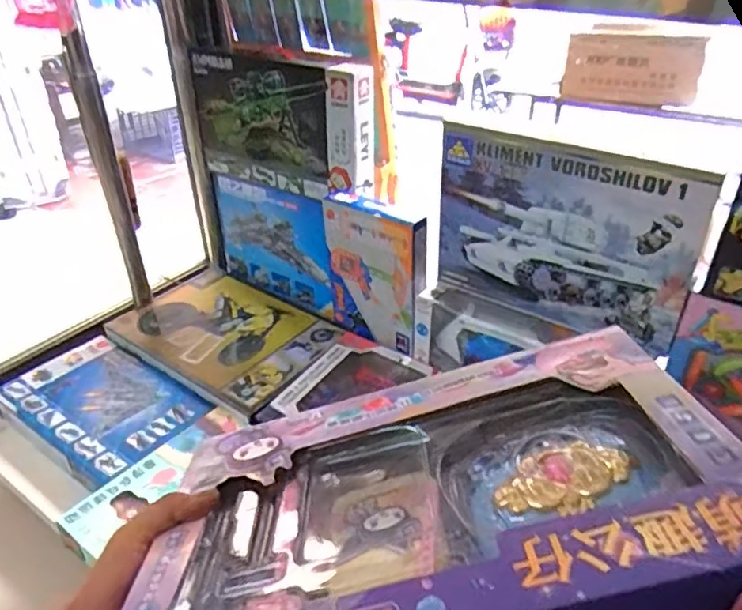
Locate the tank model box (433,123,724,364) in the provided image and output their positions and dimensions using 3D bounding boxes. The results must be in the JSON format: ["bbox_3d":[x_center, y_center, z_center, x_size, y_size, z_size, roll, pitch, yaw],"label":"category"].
[{"bbox_3d":[0.332,-0.108,1.097,0.472,0.358,0.058,19,38,27],"label":"tank model box"}]

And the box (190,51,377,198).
[{"bbox_3d":[-0.221,-0.426,1.404,0.486,0.278,0.094,23,40,31],"label":"box"}]

